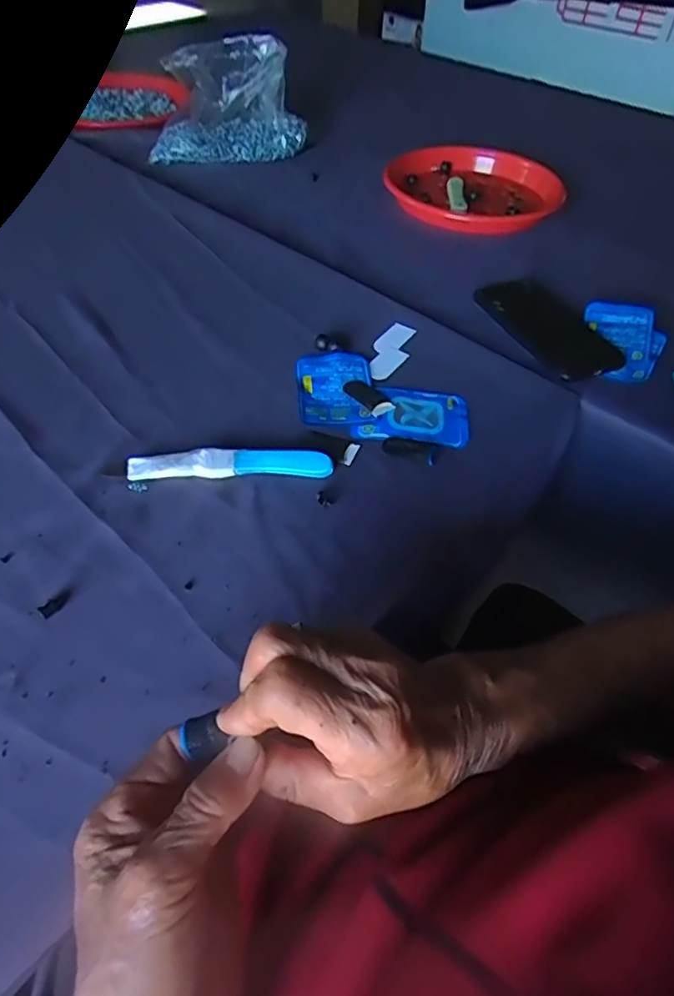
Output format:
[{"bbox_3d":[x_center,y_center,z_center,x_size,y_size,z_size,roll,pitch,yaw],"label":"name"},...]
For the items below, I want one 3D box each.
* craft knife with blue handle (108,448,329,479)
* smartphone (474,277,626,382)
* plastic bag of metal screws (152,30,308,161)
[{"bbox_3d":[-0.085,-0.025,0.444,0.160,0.012,0.023,-1,49,-4],"label":"craft knife with blue handle"},{"bbox_3d":[0.215,-0.175,0.596,0.087,0.010,0.156,-19,53,-18],"label":"smartphone"},{"bbox_3d":[-0.159,-0.572,0.855,0.222,0.114,0.132,-5,50,-7],"label":"plastic bag of metal screws"}]

